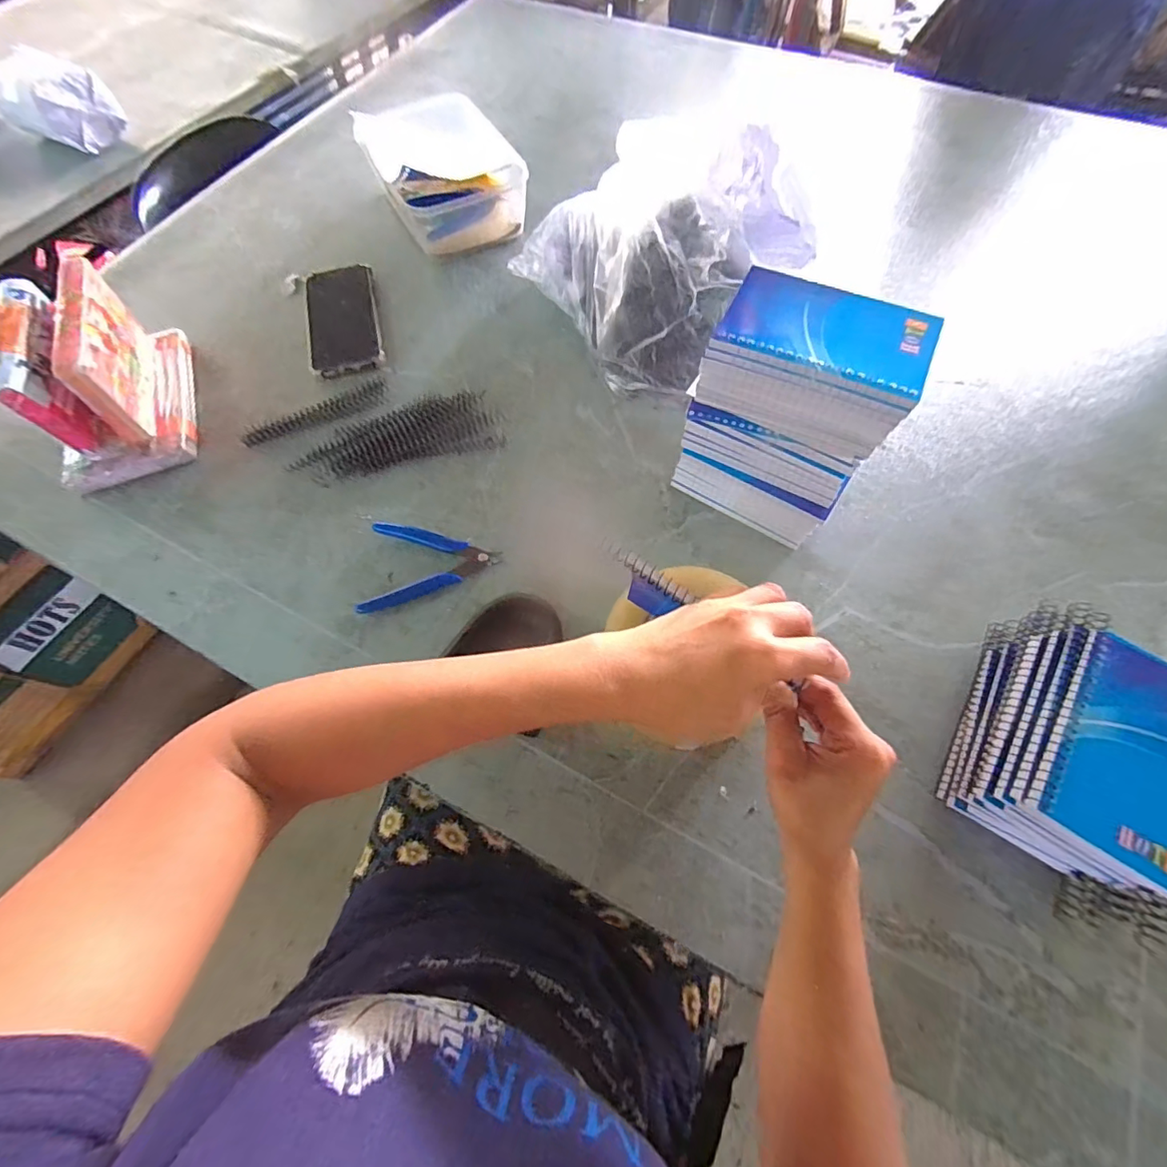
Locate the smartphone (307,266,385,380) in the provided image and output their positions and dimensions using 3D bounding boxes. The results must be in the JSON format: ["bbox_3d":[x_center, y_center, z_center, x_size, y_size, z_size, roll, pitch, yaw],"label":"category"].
[{"bbox_3d":[-0.281,-0.311,0.609,0.081,0.013,0.183,-15,65,-6],"label":"smartphone"}]

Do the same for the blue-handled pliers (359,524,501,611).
[{"bbox_3d":[-0.136,-0.014,0.466,0.114,0.011,0.081,1,64,2],"label":"blue-handled pliers"}]

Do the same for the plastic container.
[{"bbox_3d":[-0.182,-0.536,0.681,0.171,0.078,0.222,-27,67,-11],"label":"plastic container"}]

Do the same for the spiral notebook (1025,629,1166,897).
[{"bbox_3d":[0.316,0.096,0.295,0.084,0.012,0.128,34,71,16],"label":"spiral notebook"}]

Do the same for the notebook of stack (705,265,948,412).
[{"bbox_3d":[0.159,-0.165,0.340,0.128,0.008,0.081,25,69,12],"label":"notebook of stack"}]

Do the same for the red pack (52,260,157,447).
[{"bbox_3d":[-0.465,-0.224,0.515,0.031,0.107,0.153,-20,65,-8],"label":"red pack"}]

